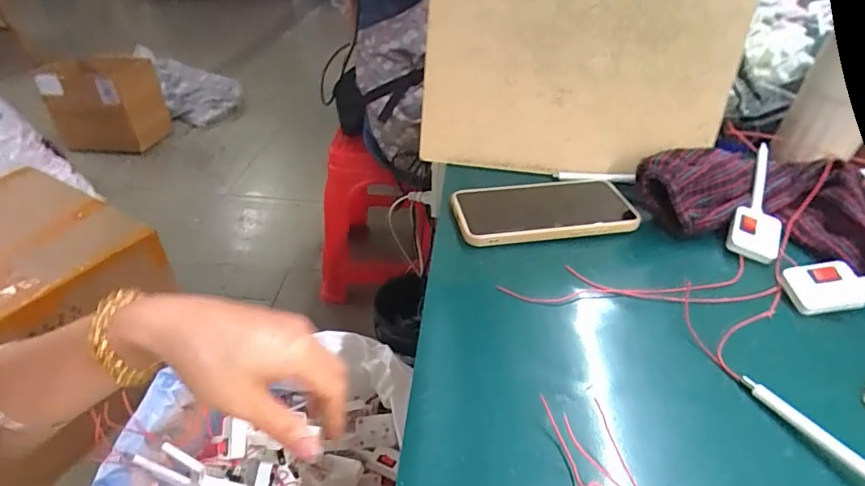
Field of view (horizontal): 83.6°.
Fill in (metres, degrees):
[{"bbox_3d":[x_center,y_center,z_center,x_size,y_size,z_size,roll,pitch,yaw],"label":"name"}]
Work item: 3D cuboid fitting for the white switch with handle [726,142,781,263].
[{"bbox_3d":[0.312,-0.041,0.459,0.043,0.011,0.157,32,54,11],"label":"white switch with handle"}]

